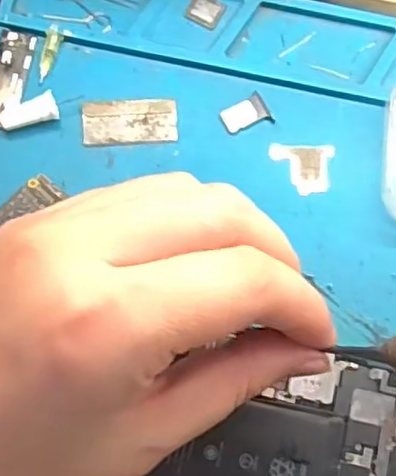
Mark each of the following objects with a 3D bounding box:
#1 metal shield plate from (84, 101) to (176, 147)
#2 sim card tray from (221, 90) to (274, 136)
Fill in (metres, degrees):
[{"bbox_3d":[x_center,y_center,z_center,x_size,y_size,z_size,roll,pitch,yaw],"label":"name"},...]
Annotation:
[{"bbox_3d":[-0.028,-0.048,0.263,0.038,0.004,0.018,-3,76,-1],"label":"metal shield plate"},{"bbox_3d":[0.020,-0.051,0.264,0.020,0.004,0.014,-29,78,-7],"label":"sim card tray"}]

